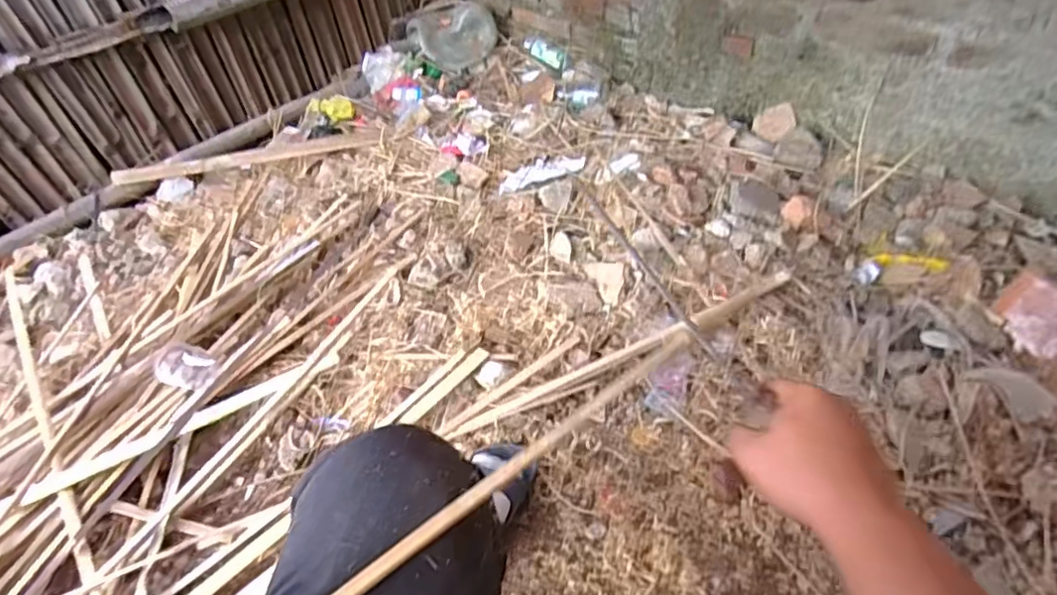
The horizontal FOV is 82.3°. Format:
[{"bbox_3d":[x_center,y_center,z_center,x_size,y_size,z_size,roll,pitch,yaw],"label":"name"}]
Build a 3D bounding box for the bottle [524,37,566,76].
[{"bbox_3d":[0.051,-0.651,1.611,0.056,0.040,0.174,-32,53,-21],"label":"bottle"}]

